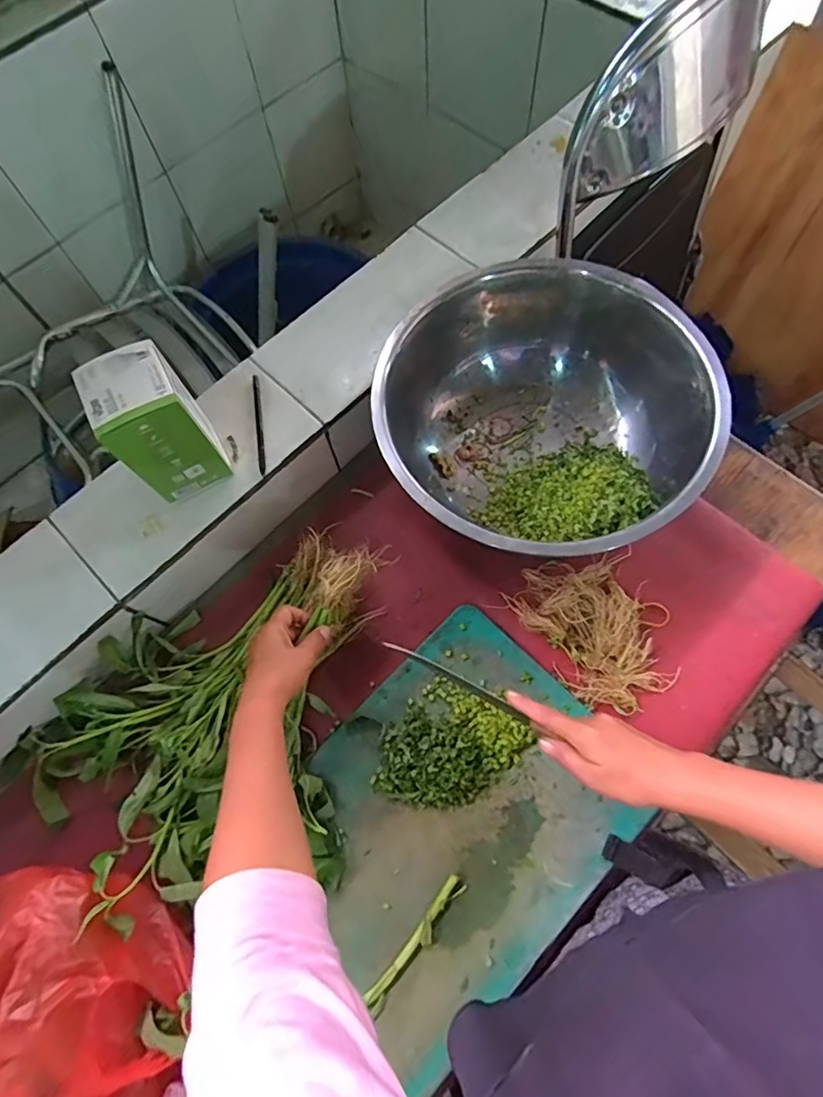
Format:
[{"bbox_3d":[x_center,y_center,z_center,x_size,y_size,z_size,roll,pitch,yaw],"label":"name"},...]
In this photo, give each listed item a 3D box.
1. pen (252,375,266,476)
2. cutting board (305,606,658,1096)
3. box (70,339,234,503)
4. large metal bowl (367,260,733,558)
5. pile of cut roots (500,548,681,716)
[{"bbox_3d":[-0.183,-0.149,0.640,0.008,0.009,0.136,-9,70,-1],"label":"pen"},{"bbox_3d":[0.045,0.273,0.564,0.349,0.025,0.292,-42,74,-12],"label":"cutting board"},{"bbox_3d":[-0.258,-0.125,0.554,0.082,0.139,0.083,-28,72,-7],"label":"box"},{"bbox_3d":[0.163,-0.135,0.646,0.367,0.144,0.317,-33,72,-9],"label":"large metal bowl"},{"bbox_3d":[0.223,0.086,0.628,0.147,0.021,0.188,-32,72,-9],"label":"pile of cut roots"}]

